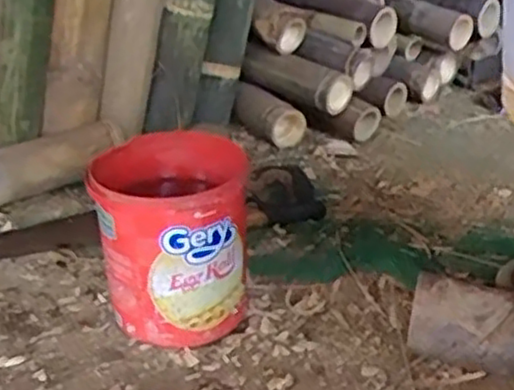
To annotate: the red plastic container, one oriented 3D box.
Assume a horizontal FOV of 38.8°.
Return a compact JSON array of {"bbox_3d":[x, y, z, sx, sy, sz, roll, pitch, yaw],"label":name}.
[{"bbox_3d":[-0.082,0.041,0.682,0.132,0.161,0.132,-4,27,-12],"label":"red plastic container"}]

